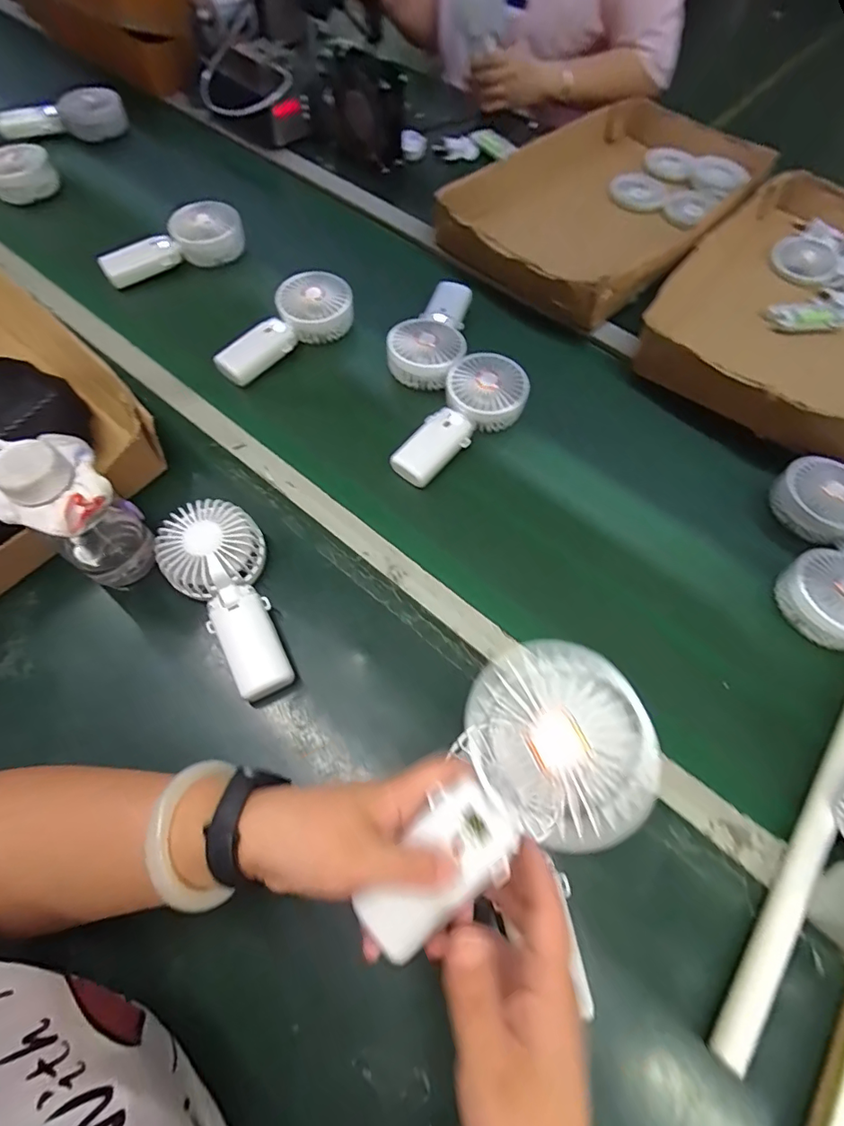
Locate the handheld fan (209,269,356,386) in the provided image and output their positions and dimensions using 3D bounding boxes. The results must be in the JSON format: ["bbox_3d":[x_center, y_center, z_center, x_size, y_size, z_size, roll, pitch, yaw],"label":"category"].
[{"bbox_3d":[-0.168,-0.284,0.619,0.186,0.048,0.079,-41,69,-11],"label":"handheld fan"}]

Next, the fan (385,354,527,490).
[{"bbox_3d":[0.043,-0.159,0.554,0.089,0.043,0.184,33,62,15],"label":"fan"}]

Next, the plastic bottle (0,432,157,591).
[{"bbox_3d":[-0.281,-0.040,0.412,0.076,0.149,0.102,-39,69,-23],"label":"plastic bottle"}]

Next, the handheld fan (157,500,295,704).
[{"bbox_3d":[-0.159,0.025,0.433,0.082,0.043,0.172,-29,65,-19],"label":"handheld fan"}]

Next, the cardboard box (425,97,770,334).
[{"bbox_3d":[0.295,-0.550,0.787,0.305,0.092,0.546,41,65,19],"label":"cardboard box"}]

